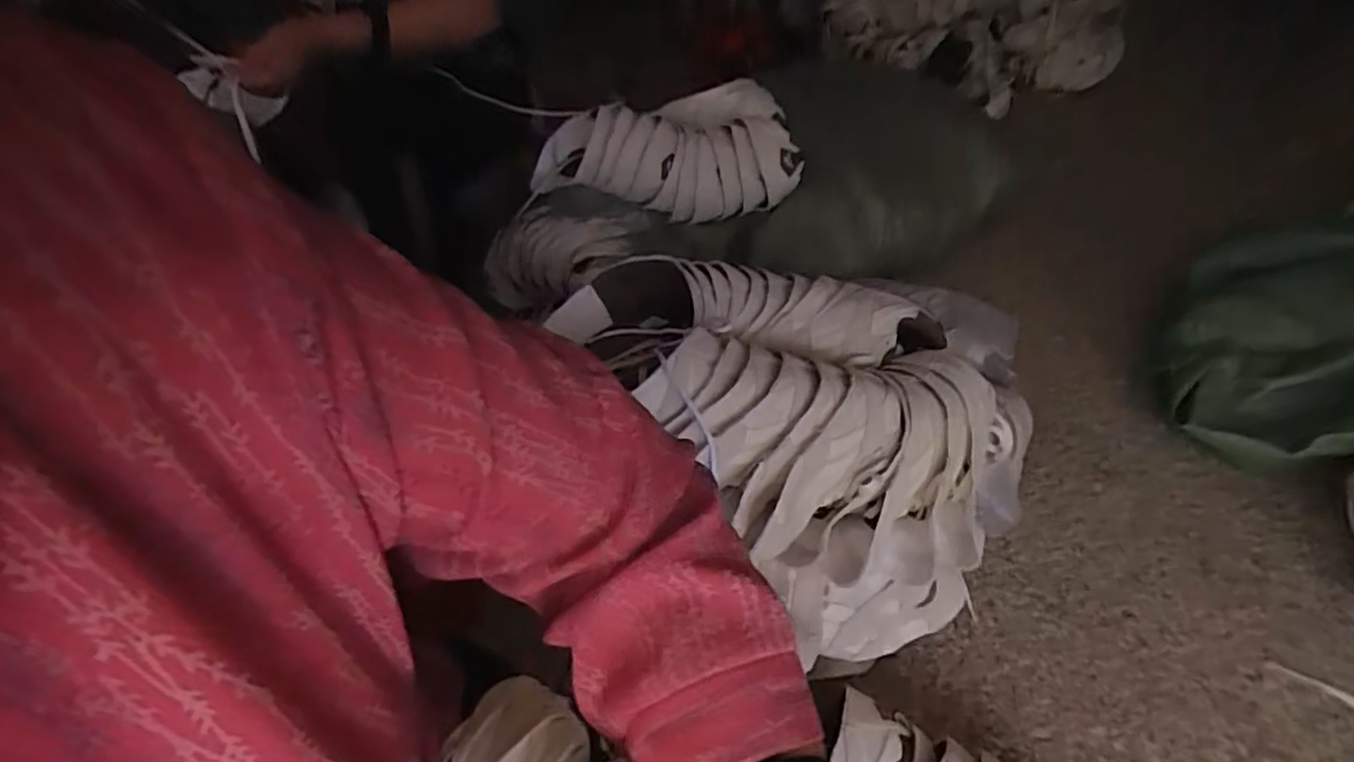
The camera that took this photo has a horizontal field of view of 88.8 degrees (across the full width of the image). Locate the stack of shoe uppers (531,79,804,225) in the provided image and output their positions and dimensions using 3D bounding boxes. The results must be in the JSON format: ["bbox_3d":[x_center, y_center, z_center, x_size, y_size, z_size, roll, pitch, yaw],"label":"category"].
[{"bbox_3d":[-0.030,-0.313,0.952,0.383,0.150,0.099,7,45,11],"label":"stack of shoe uppers"}]

